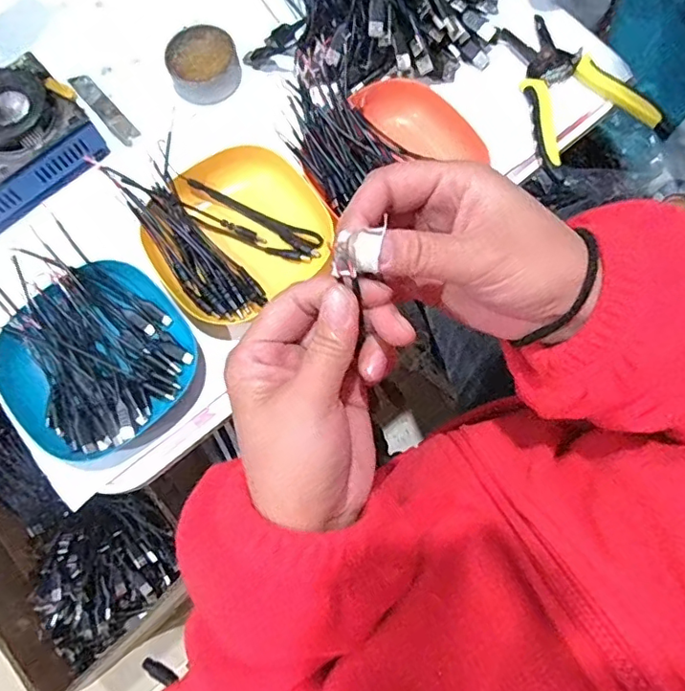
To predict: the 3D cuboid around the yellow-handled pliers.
[{"bbox_3d":[0.202,-0.231,0.486,0.108,0.013,0.149,-21,77,-4],"label":"yellow-handled pliers"}]

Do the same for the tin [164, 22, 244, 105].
[{"bbox_3d":[-0.125,-0.253,0.499,0.062,0.027,0.068,0,76,1],"label":"tin"}]

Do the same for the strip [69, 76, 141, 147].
[{"bbox_3d":[-0.218,-0.218,0.504,0.019,0.004,0.094,-40,79,-8],"label":"strip"}]

